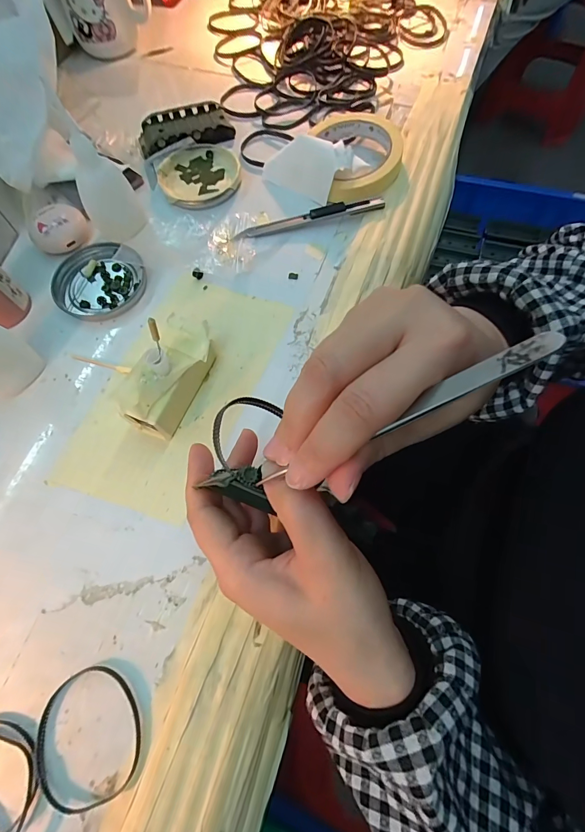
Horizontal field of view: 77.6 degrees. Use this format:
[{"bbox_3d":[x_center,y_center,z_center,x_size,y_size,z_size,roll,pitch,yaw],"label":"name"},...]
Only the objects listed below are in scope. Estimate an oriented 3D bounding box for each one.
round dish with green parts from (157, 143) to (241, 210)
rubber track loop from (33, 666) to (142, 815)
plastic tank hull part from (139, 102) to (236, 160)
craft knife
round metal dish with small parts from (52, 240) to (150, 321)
[{"bbox_3d":[-0.092,-0.239,0.361,0.078,0.010,0.078,-1,69,2],"label":"round dish with green parts"},{"bbox_3d":[-0.116,0.180,0.204,0.058,0.006,0.064,-27,70,-8],"label":"rubber track loop"},{"bbox_3d":[-0.115,-0.303,0.386,0.096,0.014,0.055,-20,69,-5],"label":"plastic tank hull part"},{"bbox_3d":[0.014,-0.183,0.333,0.139,0.012,0.014,-11,69,-2],"label":"craft knife"},{"bbox_3d":[-0.169,-0.119,0.320,0.077,0.009,0.073,-10,69,-2],"label":"round metal dish with small parts"}]

